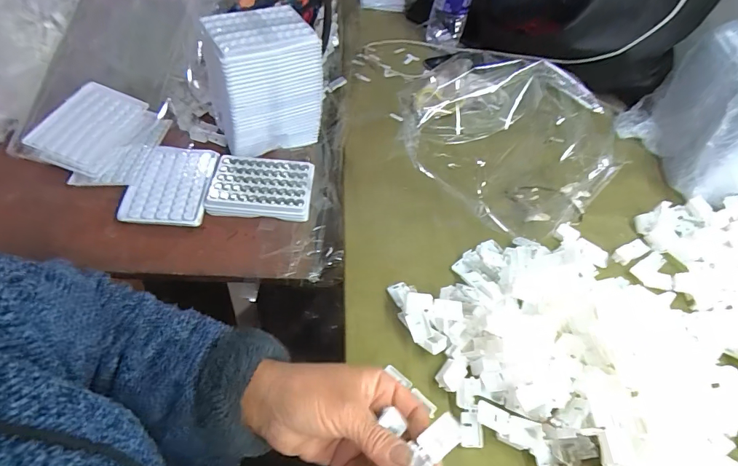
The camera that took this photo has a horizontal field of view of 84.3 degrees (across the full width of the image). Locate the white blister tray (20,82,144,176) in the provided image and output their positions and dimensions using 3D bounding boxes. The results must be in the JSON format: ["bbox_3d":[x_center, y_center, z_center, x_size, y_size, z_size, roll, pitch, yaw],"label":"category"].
[{"bbox_3d":[-0.378,-0.144,0.555,0.108,0.009,0.137,19,57,-4],"label":"white blister tray"}]

